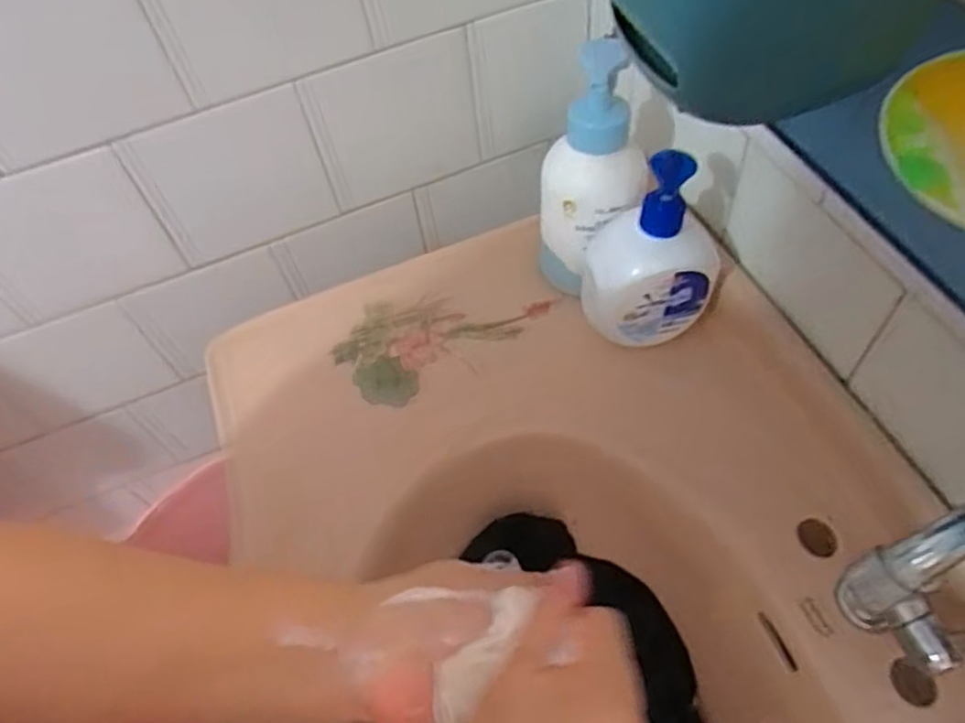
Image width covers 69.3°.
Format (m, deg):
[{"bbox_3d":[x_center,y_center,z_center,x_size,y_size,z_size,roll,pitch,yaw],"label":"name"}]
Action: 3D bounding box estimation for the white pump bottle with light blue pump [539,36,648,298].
[{"bbox_3d":[0.082,-0.133,0.552,0.068,0.189,0.072,-25,57,-13],"label":"white pump bottle with light blue pump"}]

